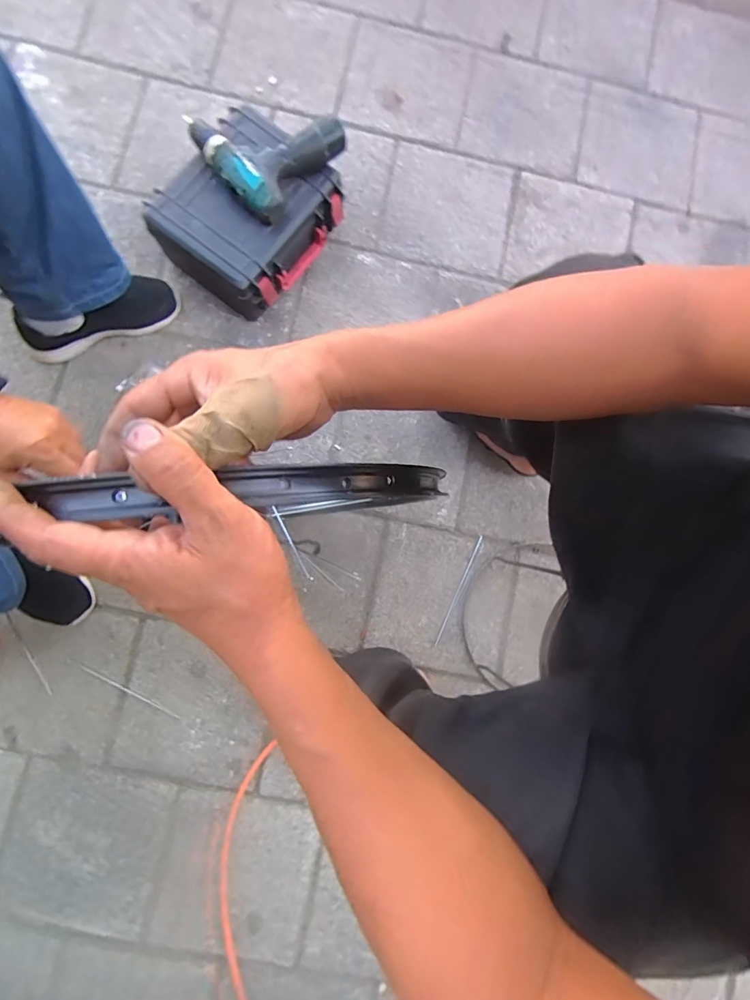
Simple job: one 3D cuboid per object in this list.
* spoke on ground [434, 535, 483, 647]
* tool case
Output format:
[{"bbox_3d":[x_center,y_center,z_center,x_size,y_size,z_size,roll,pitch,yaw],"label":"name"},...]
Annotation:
[{"bbox_3d":[0.143,0.152,0.774,0.006,0.005,0.199,26,84,-1],"label":"spoke on ground"},{"bbox_3d":[-0.203,-0.468,0.761,0.233,0.133,0.259,38,84,0],"label":"tool case"}]

